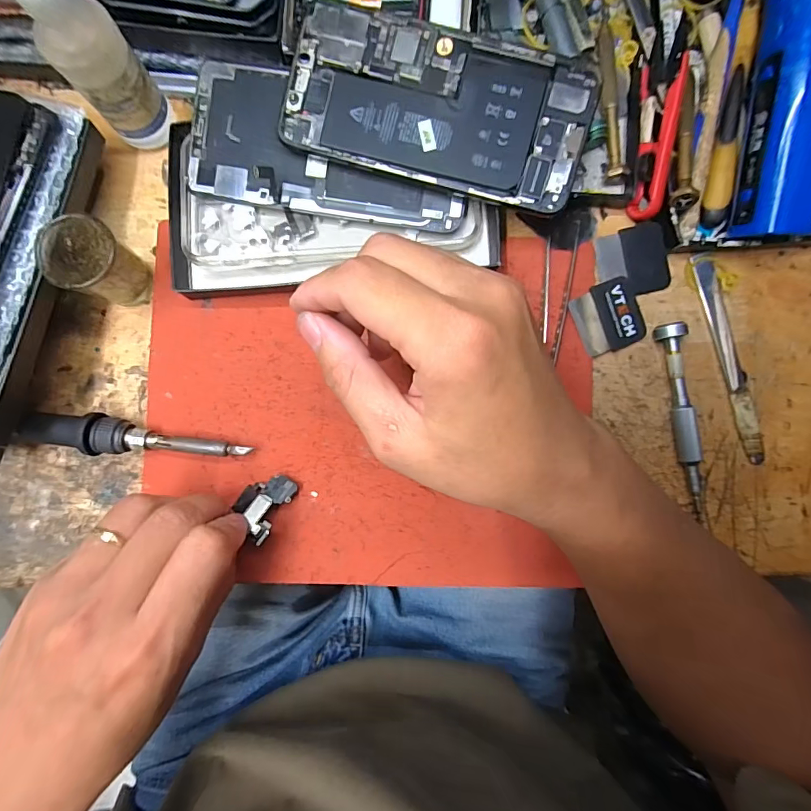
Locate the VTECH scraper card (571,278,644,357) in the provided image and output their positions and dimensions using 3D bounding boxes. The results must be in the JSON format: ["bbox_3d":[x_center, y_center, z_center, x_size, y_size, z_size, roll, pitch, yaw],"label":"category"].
[{"bbox_3d":[0.121,-0.052,0.266,0.041,0.004,0.039,-22,89,-2],"label":"VTECH scraper card"}]

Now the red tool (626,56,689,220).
[{"bbox_3d":[0.142,-0.149,0.255,0.016,0.020,0.081,1,102,-3],"label":"red tool"}]

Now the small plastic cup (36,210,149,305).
[{"bbox_3d":[-0.162,-0.074,0.237,0.035,0.039,0.033,0,88,-2],"label":"small plastic cup"}]

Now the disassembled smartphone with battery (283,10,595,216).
[{"bbox_3d":[0.016,-0.153,0.232,0.154,0.005,0.073,15,96,2],"label":"disassembled smartphone with battery"}]

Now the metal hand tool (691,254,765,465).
[{"bbox_3d":[0.194,-0.028,0.266,0.013,0.006,0.126,-14,89,-2],"label":"metal hand tool"}]

